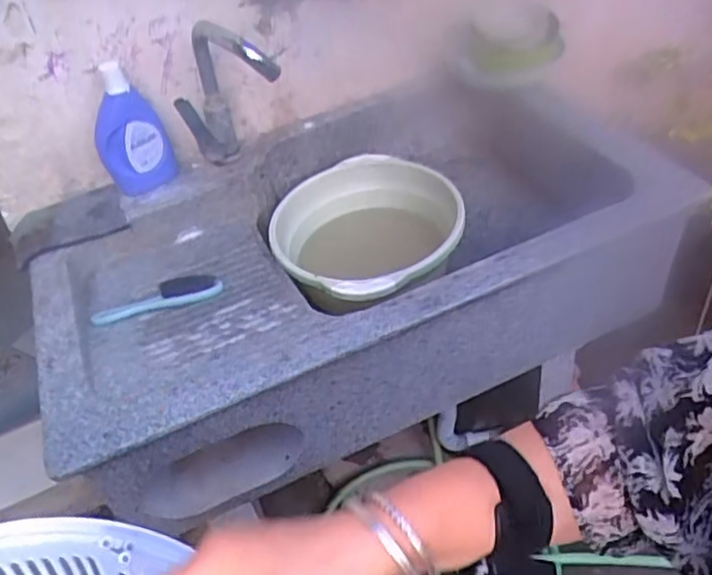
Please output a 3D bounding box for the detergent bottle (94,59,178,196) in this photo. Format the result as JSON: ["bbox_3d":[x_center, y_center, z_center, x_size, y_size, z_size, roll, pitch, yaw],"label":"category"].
[{"bbox_3d":[-0.352,-0.237,1.002,0.107,0.179,0.071,-26,41,-14],"label":"detergent bottle"}]

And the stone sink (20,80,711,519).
[{"bbox_3d":[-0.010,-0.027,1.006,0.864,0.259,0.503,-23,40,-11],"label":"stone sink"}]

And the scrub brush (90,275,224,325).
[{"bbox_3d":[-0.283,0.017,0.913,0.189,0.036,0.052,-12,40,3],"label":"scrub brush"}]

